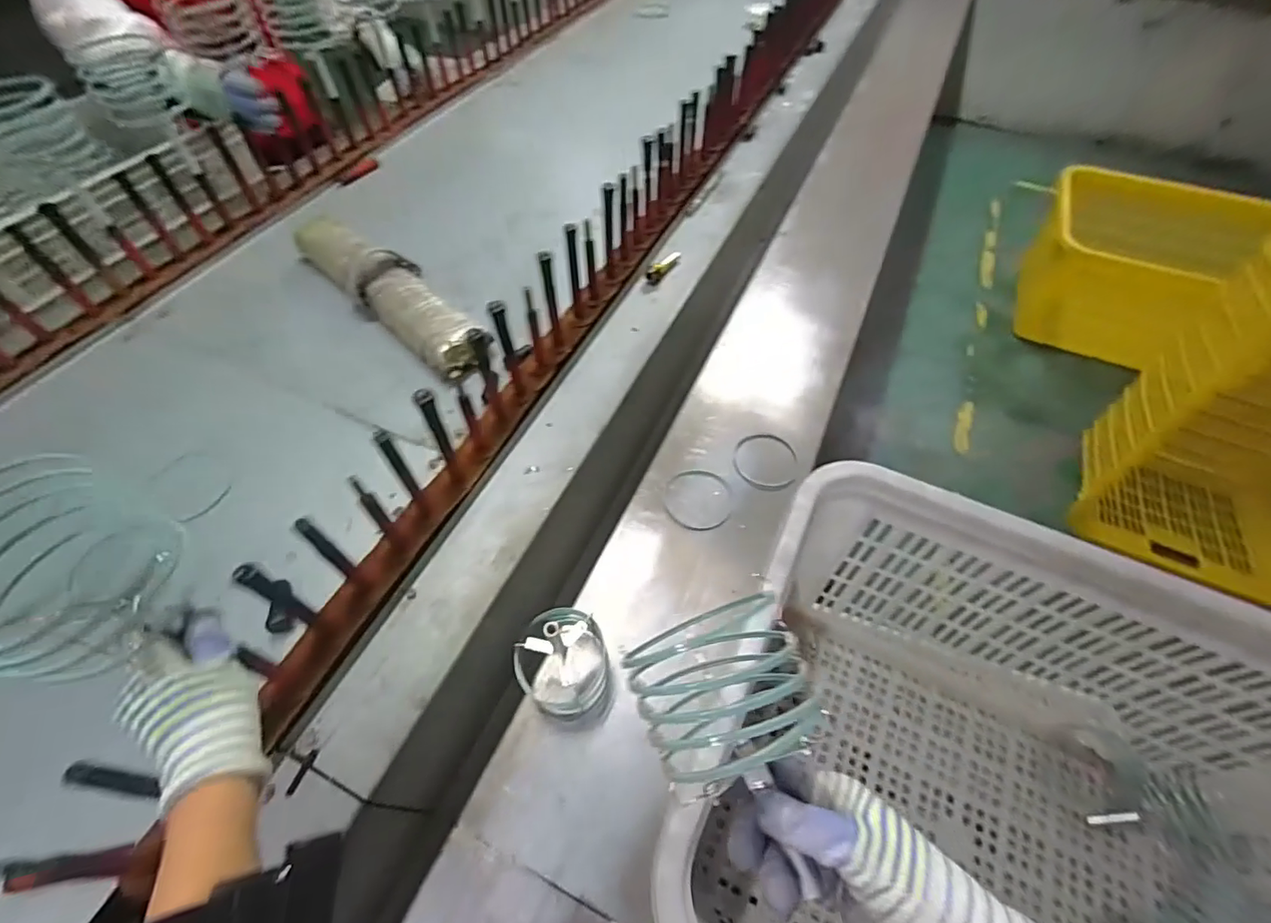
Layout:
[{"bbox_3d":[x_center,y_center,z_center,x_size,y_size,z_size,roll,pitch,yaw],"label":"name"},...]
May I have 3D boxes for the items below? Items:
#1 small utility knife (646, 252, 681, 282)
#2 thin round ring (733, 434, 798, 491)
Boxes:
[{"bbox_3d":[0.048,-0.323,0.887,0.025,0.018,0.083,27,54,22],"label":"small utility knife"},{"bbox_3d":[0.216,-0.001,0.894,0.106,0.006,0.116,1,53,-1],"label":"thin round ring"}]

